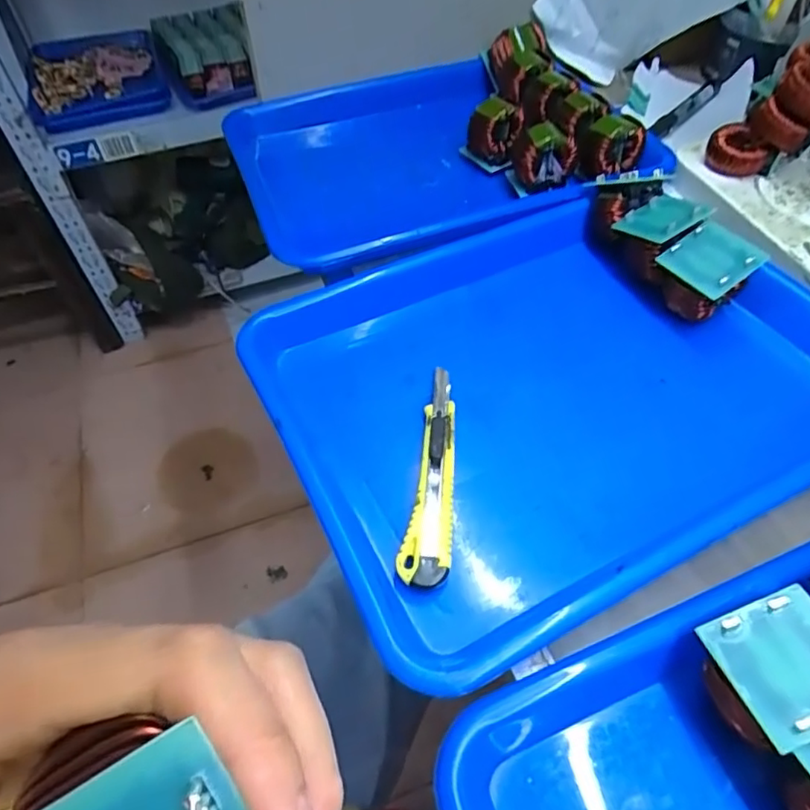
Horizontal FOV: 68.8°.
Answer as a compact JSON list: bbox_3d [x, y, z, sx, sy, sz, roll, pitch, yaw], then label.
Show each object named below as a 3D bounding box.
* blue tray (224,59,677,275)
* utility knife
[{"bbox_3d":[0.018,-0.208,0.516,0.295,0.053,0.257,-20,53,-13],"label":"blue tray"},{"bbox_3d":[0.015,0.032,0.322,0.024,0.013,0.140,3,51,5],"label":"utility knife"}]

